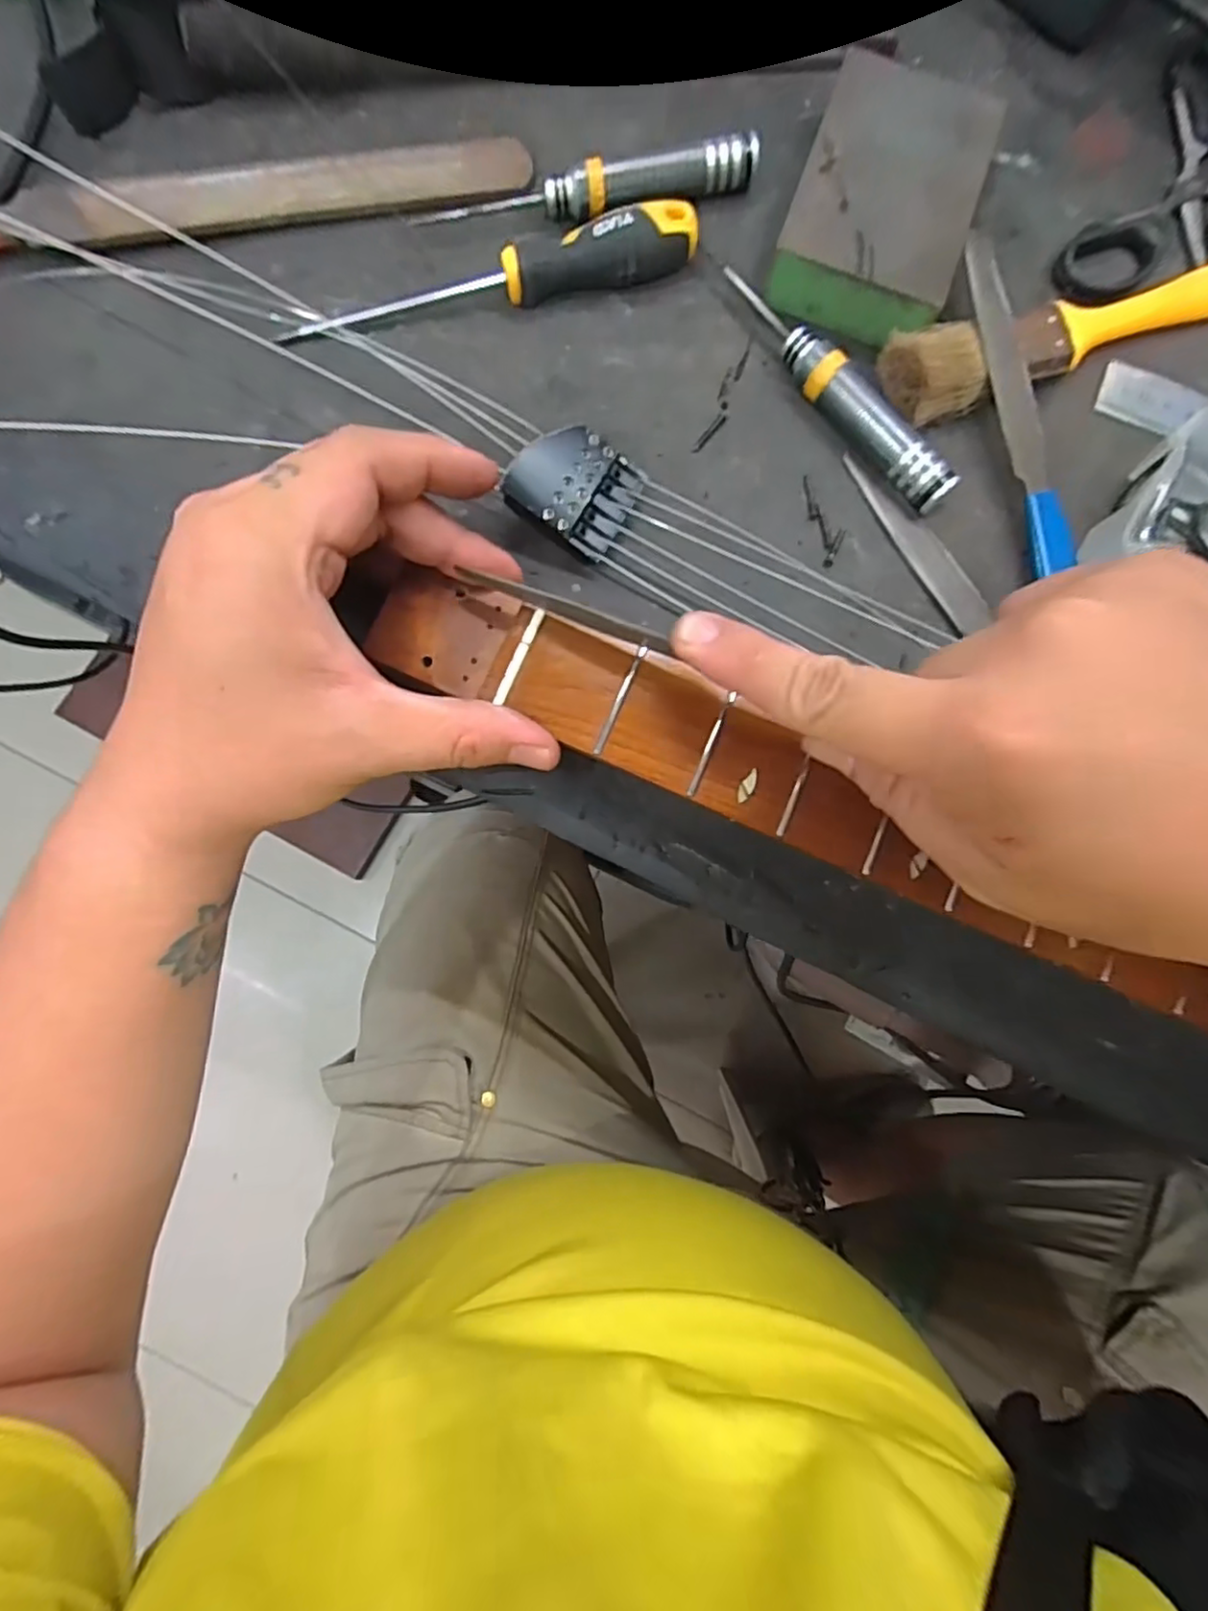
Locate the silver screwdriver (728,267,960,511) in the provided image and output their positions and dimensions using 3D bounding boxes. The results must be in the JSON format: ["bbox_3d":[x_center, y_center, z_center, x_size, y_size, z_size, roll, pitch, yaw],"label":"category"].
[{"bbox_3d":[0.092,-0.167,0.264,0.014,0.019,0.124,-41,88,-6],"label":"silver screwdriver"}]

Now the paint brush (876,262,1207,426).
[{"bbox_3d":[0.203,-0.197,0.271,0.181,0.020,0.033,-18,86,-5],"label":"paint brush"}]

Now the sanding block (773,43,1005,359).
[{"bbox_3d":[0.112,-0.240,0.267,0.067,0.030,0.094,19,84,-1],"label":"sanding block"}]

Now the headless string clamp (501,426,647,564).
[{"bbox_3d":[-0.011,-0.122,0.253,0.043,0.013,0.042,32,83,-22],"label":"headless string clamp"}]

